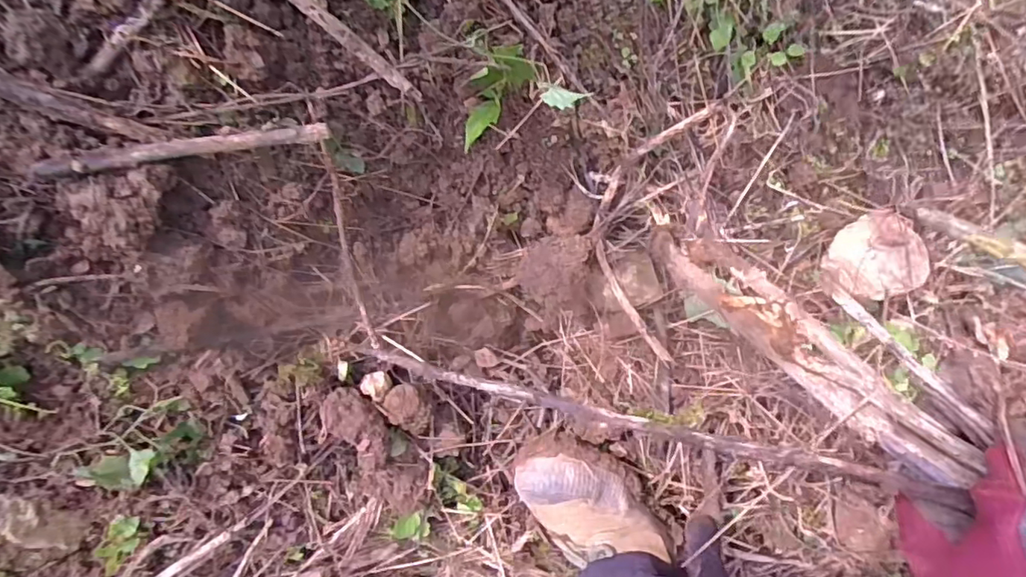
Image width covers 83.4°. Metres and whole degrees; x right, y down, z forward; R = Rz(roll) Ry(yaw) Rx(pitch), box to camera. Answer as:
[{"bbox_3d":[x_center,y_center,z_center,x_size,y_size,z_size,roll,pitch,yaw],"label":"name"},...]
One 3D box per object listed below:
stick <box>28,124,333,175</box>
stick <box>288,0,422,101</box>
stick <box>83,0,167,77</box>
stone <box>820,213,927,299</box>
[{"bbox_3d":[-0.204,-0.088,0.362,0.169,0.015,0.012,-11,96,-10],"label":"stick"},{"bbox_3d":[-0.122,-0.173,0.371,0.148,0.014,0.010,36,99,-17],"label":"stick"},{"bbox_3d":[-0.219,-0.162,0.338,0.098,0.009,0.012,-42,92,9],"label":"stick"},{"bbox_3d":[0.349,-0.028,0.551,0.082,0.025,0.077,1,97,5],"label":"stone"}]

